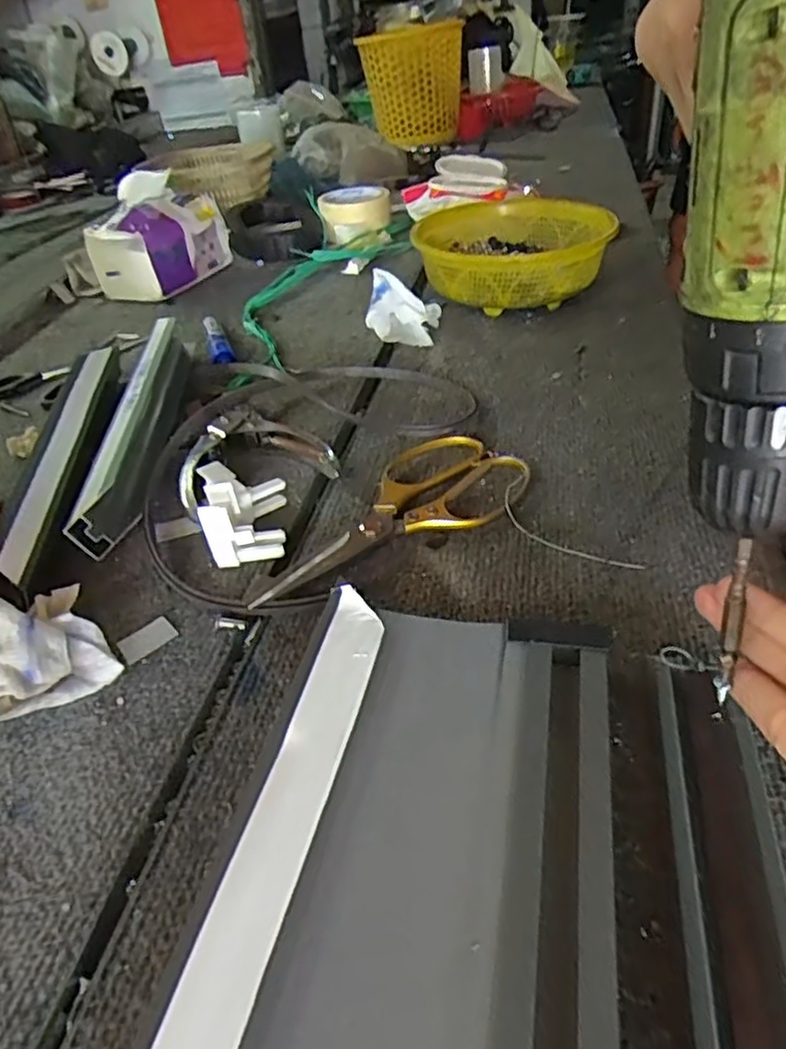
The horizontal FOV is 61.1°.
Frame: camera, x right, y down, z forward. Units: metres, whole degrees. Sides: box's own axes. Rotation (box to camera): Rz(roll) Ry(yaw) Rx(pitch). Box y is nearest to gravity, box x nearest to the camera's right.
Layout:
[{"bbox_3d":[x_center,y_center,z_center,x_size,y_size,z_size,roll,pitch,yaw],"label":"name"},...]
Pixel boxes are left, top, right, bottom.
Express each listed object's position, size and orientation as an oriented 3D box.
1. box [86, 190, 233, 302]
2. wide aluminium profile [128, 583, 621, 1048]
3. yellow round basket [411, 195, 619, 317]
[{"bbox_3d":[-0.271,-0.324,0.770,0.098,0.086,0.140,10,41,20],"label":"box"},{"bbox_3d":[0.002,0.134,0.212,0.130,0.034,0.263,5,40,13],"label":"wide aluminium profile"},{"bbox_3d":[0.119,-0.266,0.667,0.182,0.066,0.184,-4,39,4],"label":"yellow round basket"}]

